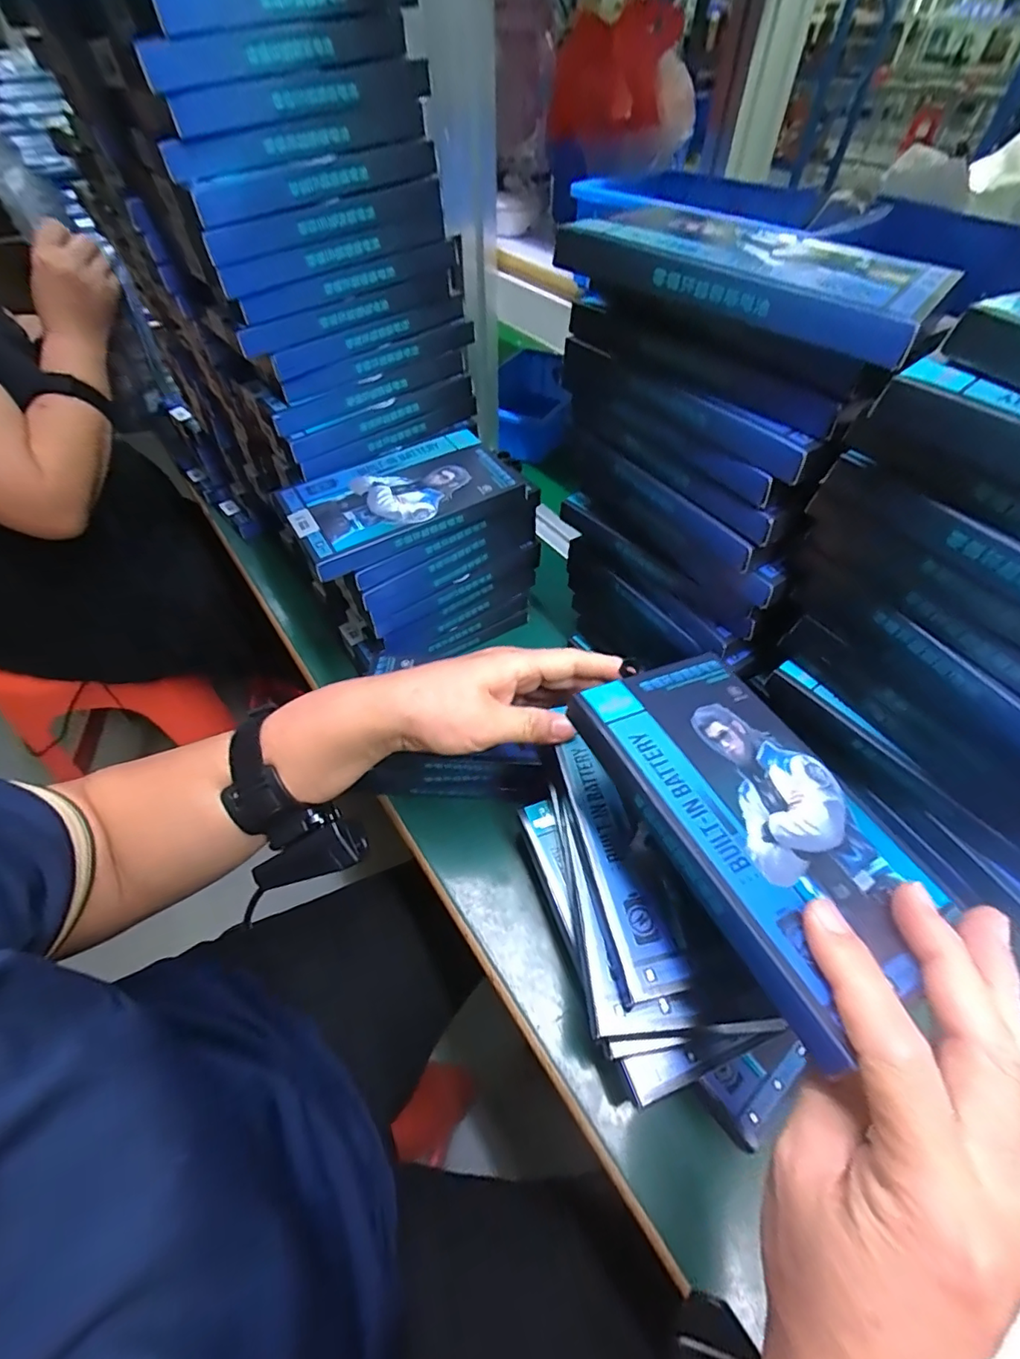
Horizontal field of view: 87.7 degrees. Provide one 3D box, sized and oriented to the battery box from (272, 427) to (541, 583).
[{"bbox_3d":[-0.078,-0.140,0.406,0.174,0.027,0.091,-27,57,-20],"label":"battery box"}]

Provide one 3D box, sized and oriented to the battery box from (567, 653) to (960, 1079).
[{"bbox_3d":[0.104,0.053,0.232,0.099,0.017,0.154,-22,55,-17],"label":"battery box"}]

